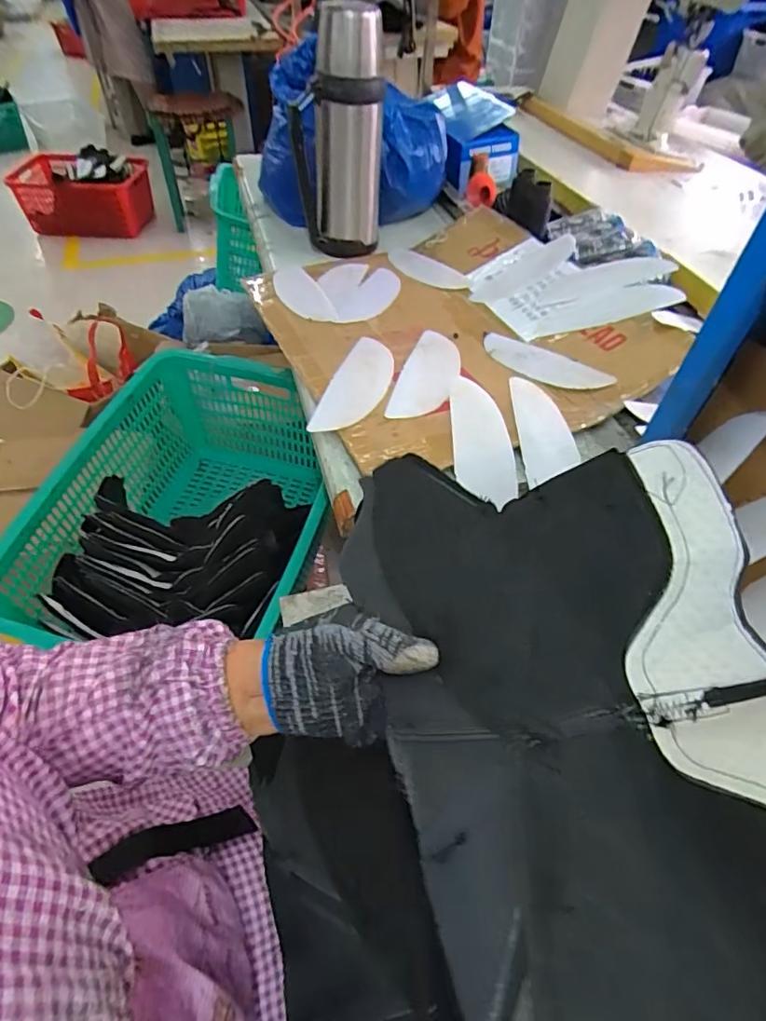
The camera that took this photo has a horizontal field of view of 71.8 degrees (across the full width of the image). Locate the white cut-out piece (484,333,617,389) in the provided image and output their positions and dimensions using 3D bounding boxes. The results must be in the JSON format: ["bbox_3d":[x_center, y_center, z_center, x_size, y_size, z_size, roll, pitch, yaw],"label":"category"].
[{"bbox_3d":[0.215,-0.199,0.715,0.188,0.007,0.060,29,66,26],"label":"white cut-out piece"}]

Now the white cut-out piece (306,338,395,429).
[{"bbox_3d":[-0.027,-0.164,0.677,0.076,0.010,0.210,13,52,18],"label":"white cut-out piece"}]

